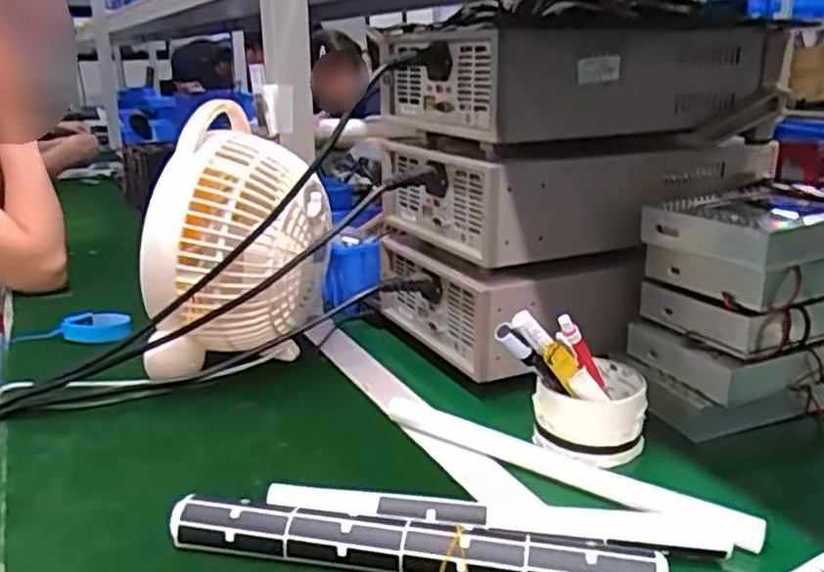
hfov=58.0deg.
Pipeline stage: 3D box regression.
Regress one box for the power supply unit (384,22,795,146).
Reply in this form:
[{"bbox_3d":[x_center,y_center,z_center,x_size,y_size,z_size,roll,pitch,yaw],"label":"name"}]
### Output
[{"bbox_3d":[0.159,-0.201,0.727,0.320,0.091,0.246,-11,21,-31],"label":"power supply unit"}]

